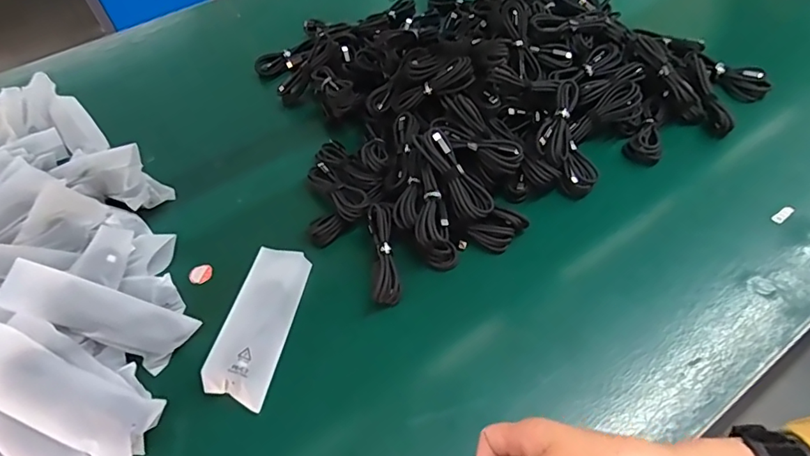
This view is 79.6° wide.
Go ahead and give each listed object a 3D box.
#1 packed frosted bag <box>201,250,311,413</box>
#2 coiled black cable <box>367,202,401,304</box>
[{"bbox_3d":[-0.138,0.087,0.468,0.052,0.030,0.152,6,52,10],"label":"packed frosted bag"},{"bbox_3d":[-0.023,0.022,0.508,0.026,0.031,0.112,-7,51,-1],"label":"coiled black cable"}]

